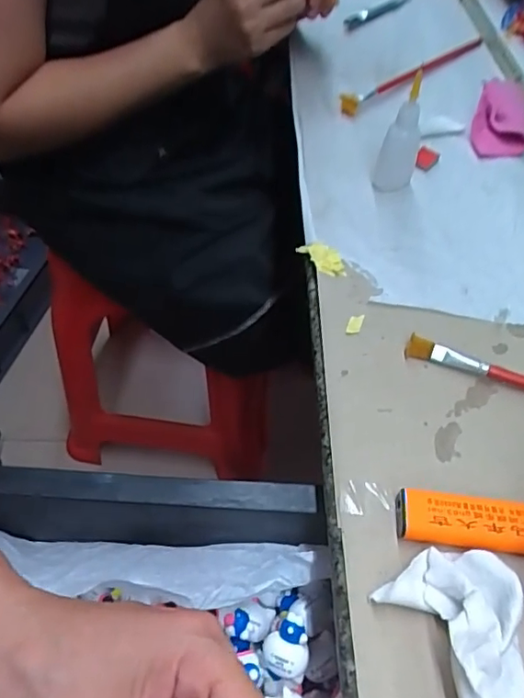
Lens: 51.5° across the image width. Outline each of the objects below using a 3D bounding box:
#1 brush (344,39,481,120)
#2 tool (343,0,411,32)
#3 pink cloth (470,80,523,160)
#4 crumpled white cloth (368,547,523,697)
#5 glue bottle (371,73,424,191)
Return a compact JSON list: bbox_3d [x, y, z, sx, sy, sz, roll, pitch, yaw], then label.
[{"bbox_3d":[0.165,-0.297,0.576,0.020,0.021,0.259,37,58,25],"label":"brush"},{"bbox_3d":[0.151,-0.440,0.705,0.007,0.015,0.164,34,56,23],"label":"tool"},{"bbox_3d":[0.227,-0.220,0.509,0.051,0.029,0.117,17,51,11],"label":"pink cloth"},{"bbox_3d":[0.089,0.117,0.232,0.055,0.023,0.065,-25,58,-21],"label":"crumpled white cloth"},{"bbox_3d":[0.108,-0.167,0.422,0.026,0.083,0.026,35,58,22],"label":"glue bottle"}]

